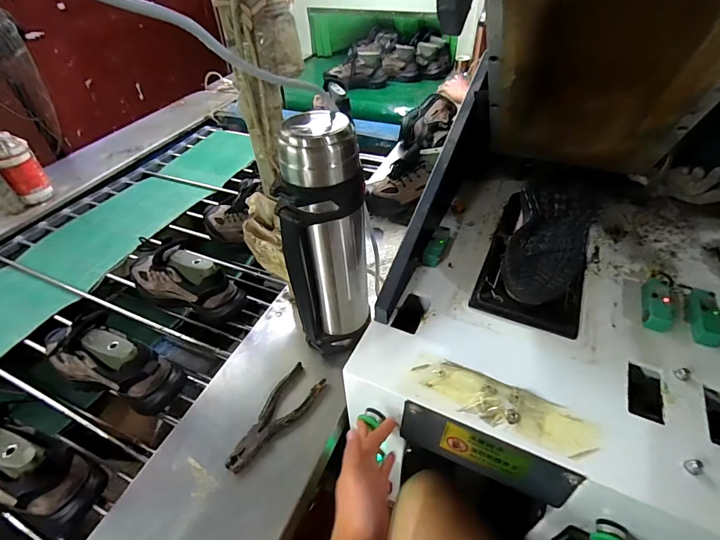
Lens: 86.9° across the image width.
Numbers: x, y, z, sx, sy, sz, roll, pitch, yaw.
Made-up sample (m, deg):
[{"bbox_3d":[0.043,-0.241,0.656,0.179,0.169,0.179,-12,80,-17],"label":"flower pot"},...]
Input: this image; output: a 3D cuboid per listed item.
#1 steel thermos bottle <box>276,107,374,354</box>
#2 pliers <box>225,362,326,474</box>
[{"bbox_3d":[-0.048,-0.027,0.588,0.117,0.391,0.106,-2,45,2],"label":"steel thermos bottle"},{"bbox_3d":[-0.135,0.233,0.605,0.069,0.018,0.186,23,51,24],"label":"pliers"}]

